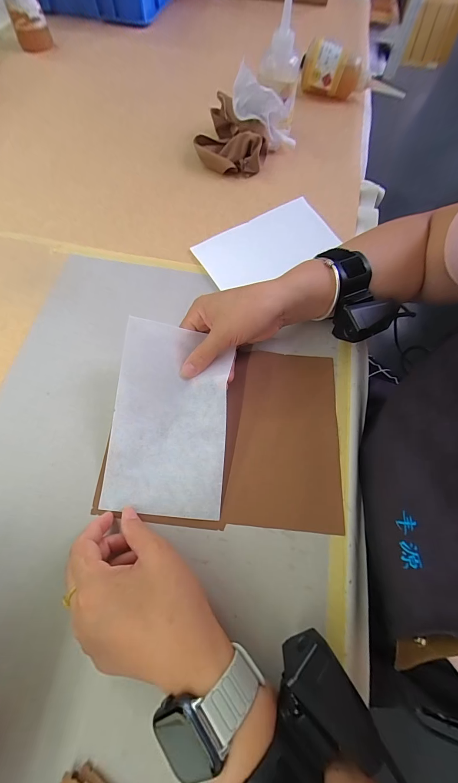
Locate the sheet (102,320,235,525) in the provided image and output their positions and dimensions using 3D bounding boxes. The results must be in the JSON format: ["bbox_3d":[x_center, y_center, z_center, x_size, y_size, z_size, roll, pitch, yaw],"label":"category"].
[{"bbox_3d":[-0.060,0.024,0.287,0.108,0.035,0.172,4,78,3],"label":"sheet"}]

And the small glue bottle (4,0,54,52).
[{"bbox_3d":[-0.379,-0.719,0.554,0.062,0.140,0.049,-20,68,-10],"label":"small glue bottle"}]

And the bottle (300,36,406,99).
[{"bbox_3d":[0.235,-0.570,0.563,0.207,0.062,0.058,-6,66,-19],"label":"bottle"}]

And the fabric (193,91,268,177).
[{"bbox_3d":[0.004,-0.386,0.475,0.111,0.050,0.115,6,66,0],"label":"fabric"}]

